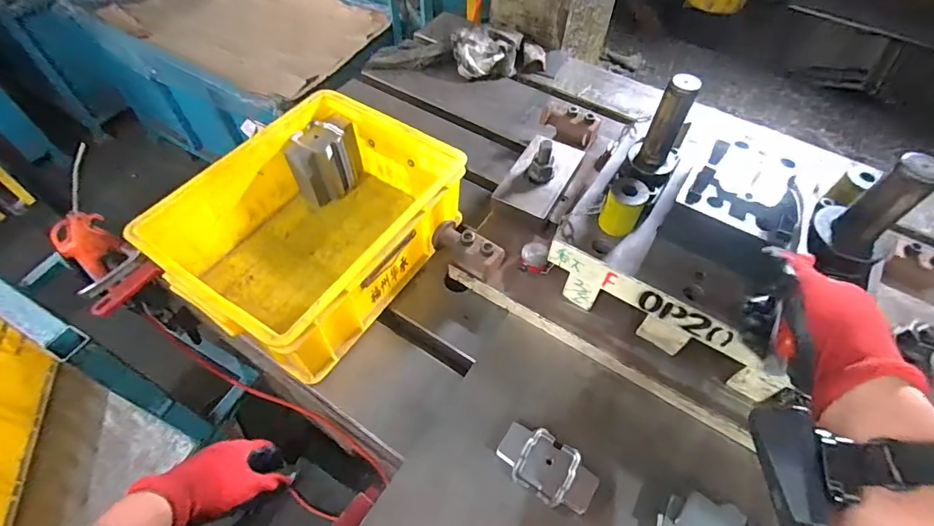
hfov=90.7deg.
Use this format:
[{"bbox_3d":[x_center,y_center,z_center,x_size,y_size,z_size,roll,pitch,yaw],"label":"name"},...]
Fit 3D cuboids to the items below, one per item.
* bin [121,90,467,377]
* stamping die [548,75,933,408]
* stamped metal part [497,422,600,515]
[{"bbox_3d":[-0.194,-0.049,0.601,0.265,0.127,0.333,30,58,21],"label":"bin"},{"bbox_3d":[0.290,-0.049,0.514,0.292,0.218,0.240,30,58,21],"label":"stamping die"},{"bbox_3d":[0.084,0.215,0.485,0.102,0.021,0.057,27,57,19],"label":"stamped metal part"}]

